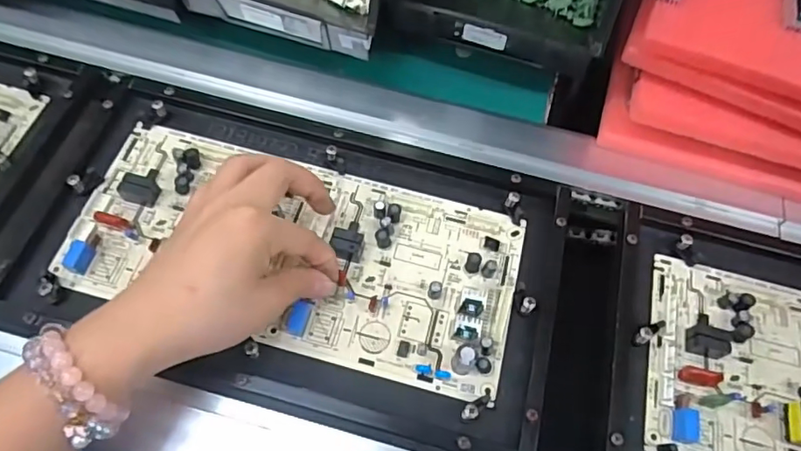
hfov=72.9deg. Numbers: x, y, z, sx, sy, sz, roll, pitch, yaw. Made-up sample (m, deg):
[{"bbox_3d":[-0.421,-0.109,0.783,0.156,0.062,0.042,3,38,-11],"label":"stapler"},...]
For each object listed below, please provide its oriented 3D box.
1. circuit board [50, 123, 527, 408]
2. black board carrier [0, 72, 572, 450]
[{"bbox_3d":[-0.066,0.012,0.351,0.282,0.024,0.125,16,62,4],"label":"circuit board"},{"bbox_3d":[-0.074,0.012,0.354,0.350,0.018,0.199,15,62,4],"label":"black board carrier"}]

